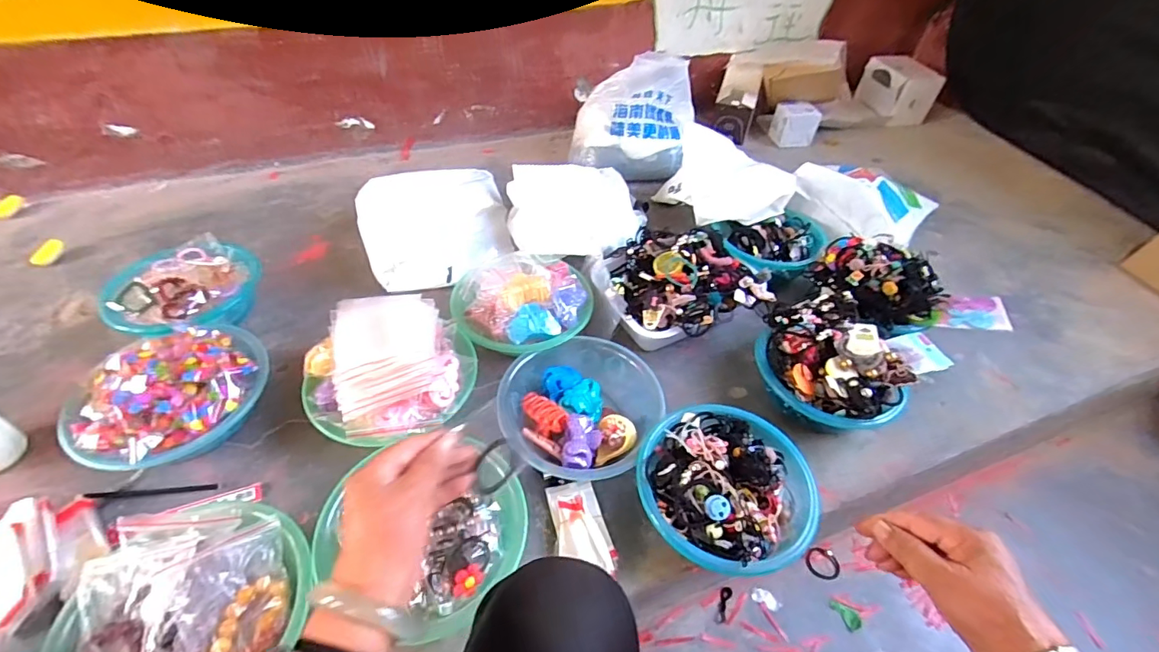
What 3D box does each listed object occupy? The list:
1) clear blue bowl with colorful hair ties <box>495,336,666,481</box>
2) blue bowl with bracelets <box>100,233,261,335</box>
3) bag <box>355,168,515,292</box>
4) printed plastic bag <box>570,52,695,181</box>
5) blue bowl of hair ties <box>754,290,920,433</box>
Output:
[{"bbox_3d":[-0.003,0.121,0.753,0.223,0.077,0.215,2,46,-2],"label":"clear blue bowl with colorful hair ties"},{"bbox_3d":[-0.683,-0.056,0.855,0.197,0.099,0.214,2,46,-2],"label":"blue bowl with bracelets"},{"bbox_3d":[-0.287,-0.204,1.017,0.297,0.096,0.305,-17,50,-19],"label":"bag"},{"bbox_3d":[0.134,-0.522,1.237,0.295,0.219,0.207,8,47,4],"label":"printed plastic bag"},{"bbox_3d":[0.383,0.059,0.787,0.205,0.134,0.219,2,46,-2],"label":"blue bowl of hair ties"}]

